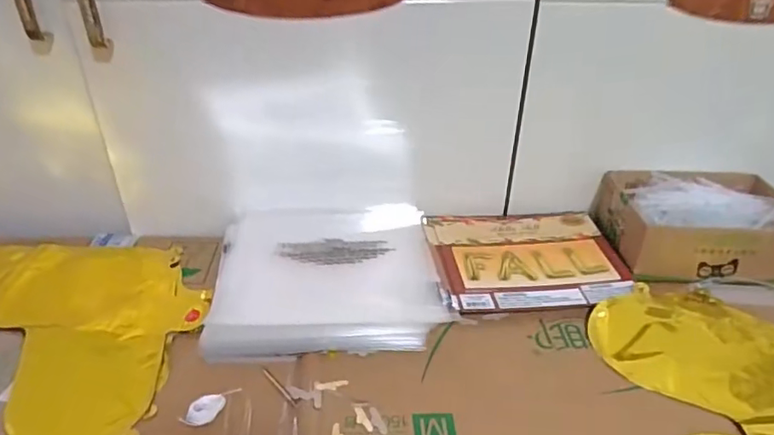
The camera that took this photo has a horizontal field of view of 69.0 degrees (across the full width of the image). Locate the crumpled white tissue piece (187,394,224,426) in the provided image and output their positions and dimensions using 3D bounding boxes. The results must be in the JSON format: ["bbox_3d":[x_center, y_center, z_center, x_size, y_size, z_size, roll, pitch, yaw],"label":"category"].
[{"bbox_3d":[-0.145,0.155,0.453,0.020,0.011,0.030,23,39,29],"label":"crumpled white tissue piece"}]

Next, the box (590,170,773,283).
[{"bbox_3d":[0.351,0.007,0.636,0.189,0.063,0.145,0,34,-2],"label":"box"}]

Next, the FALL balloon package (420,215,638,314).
[{"bbox_3d":[0.153,0.041,0.629,0.203,0.013,0.173,-2,34,-5],"label":"FALL balloon package"}]

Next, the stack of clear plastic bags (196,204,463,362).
[{"bbox_3d":[-0.064,0.053,0.608,0.227,0.025,0.230,-2,34,-6],"label":"stack of clear plastic bags"}]

